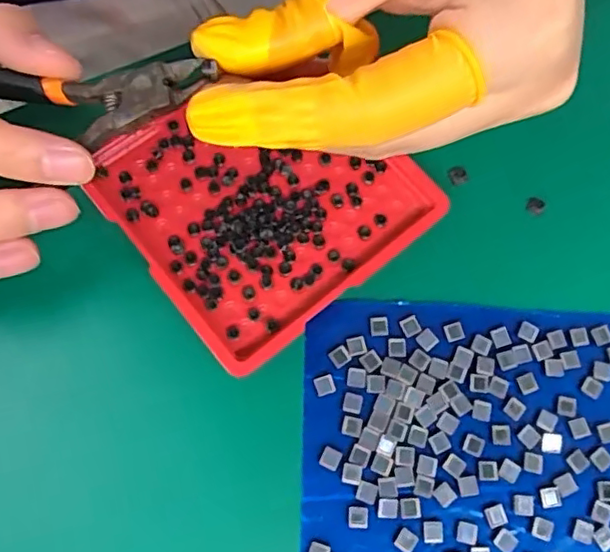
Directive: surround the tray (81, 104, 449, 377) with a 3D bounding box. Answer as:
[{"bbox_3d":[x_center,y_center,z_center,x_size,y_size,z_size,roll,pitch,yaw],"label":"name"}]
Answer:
[{"bbox_3d":[-0.016,-0.031,0.216,0.097,0.008,0.097,-37,79,-14],"label":"tray"}]

